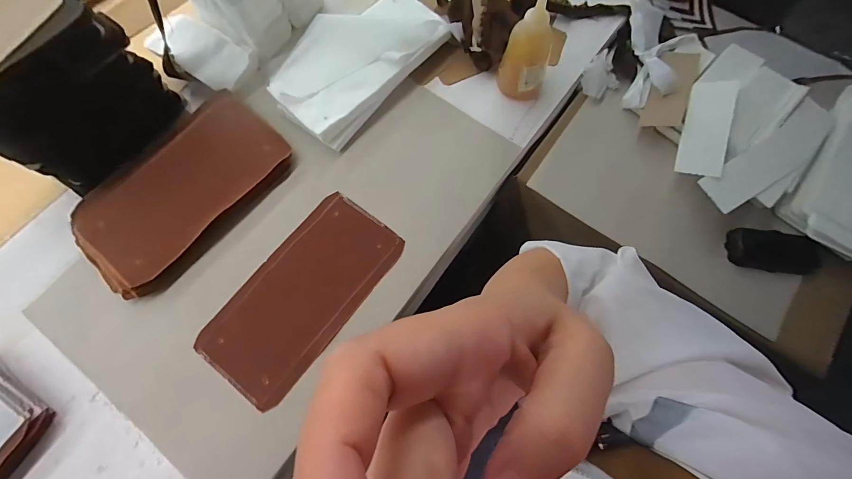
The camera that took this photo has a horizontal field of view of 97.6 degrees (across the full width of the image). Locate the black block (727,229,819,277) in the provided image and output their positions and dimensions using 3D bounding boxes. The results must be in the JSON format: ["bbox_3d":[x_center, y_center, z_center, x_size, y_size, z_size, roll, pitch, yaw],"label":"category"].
[{"bbox_3d":[0.486,0.016,0.523,0.133,0.027,0.053,5,72,1],"label":"black block"}]

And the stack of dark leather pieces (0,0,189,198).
[{"bbox_3d":[-0.421,-0.170,0.438,0.082,0.168,0.183,35,76,8],"label":"stack of dark leather pieces"}]

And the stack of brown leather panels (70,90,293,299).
[{"bbox_3d":[-0.316,-0.068,0.482,0.155,0.034,0.267,41,77,10],"label":"stack of brown leather panels"}]

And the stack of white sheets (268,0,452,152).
[{"bbox_3d":[-0.103,-0.260,0.534,0.158,0.044,0.253,41,77,10],"label":"stack of white sheets"}]

